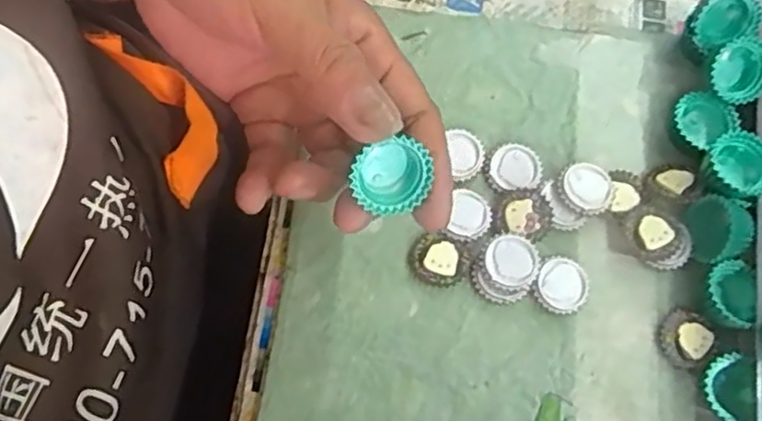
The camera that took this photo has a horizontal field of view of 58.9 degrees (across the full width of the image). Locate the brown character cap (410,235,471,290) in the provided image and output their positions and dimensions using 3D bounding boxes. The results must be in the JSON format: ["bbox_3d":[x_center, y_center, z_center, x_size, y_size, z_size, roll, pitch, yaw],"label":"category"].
[{"bbox_3d":[0.028,0.024,0.324,0.027,0.008,0.024,23,73,5],"label":"brown character cap"}]

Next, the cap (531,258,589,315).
[{"bbox_3d":[0.086,0.036,0.323,0.025,0.008,0.026,1,72,-2],"label":"cap"}]

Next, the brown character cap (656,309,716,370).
[{"bbox_3d":[0.143,0.061,0.317,0.025,0.007,0.024,1,72,-2],"label":"brown character cap"}]

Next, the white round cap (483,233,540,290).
[{"bbox_3d":[0.062,0.024,0.320,0.025,0.007,0.026,1,72,-2],"label":"white round cap"}]

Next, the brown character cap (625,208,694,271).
[{"bbox_3d":[0.135,0.013,0.328,0.027,0.012,0.032,-30,76,-11],"label":"brown character cap"}]

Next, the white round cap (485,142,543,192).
[{"bbox_3d":[0.067,-0.021,0.338,0.027,0.007,0.026,1,72,-2],"label":"white round cap"}]

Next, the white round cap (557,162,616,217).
[{"bbox_3d":[0.101,-0.010,0.334,0.028,0.009,0.026,1,72,-2],"label":"white round cap"}]

